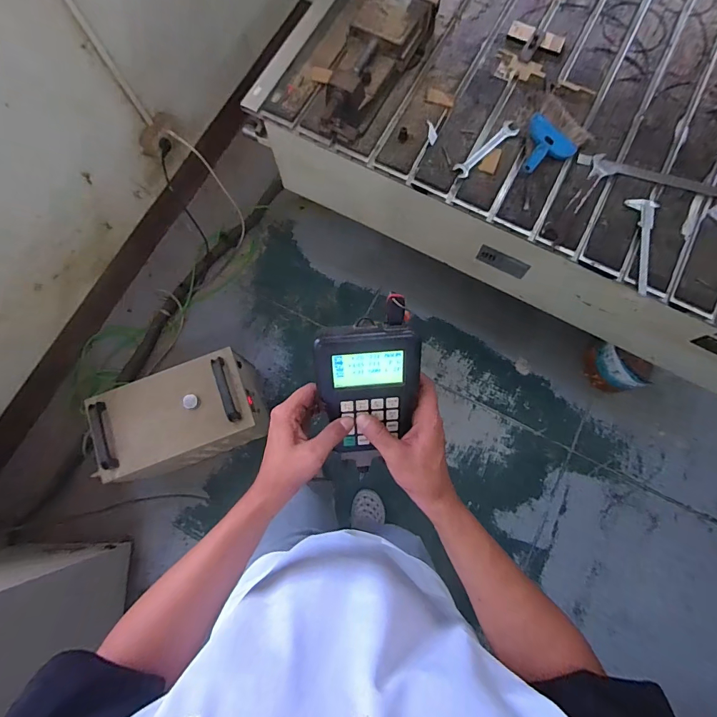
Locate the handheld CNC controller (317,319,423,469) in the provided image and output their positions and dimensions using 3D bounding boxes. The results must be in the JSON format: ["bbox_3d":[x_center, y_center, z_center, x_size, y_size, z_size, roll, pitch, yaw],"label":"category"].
[{"bbox_3d":[0.008,0.048,0.434,0.103,0.023,0.175,-1,116,-6],"label":"handheld CNC controller"}]

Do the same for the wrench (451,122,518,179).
[{"bbox_3d":[0.292,-0.475,0.909,0.188,0.015,0.039,-44,79,-9],"label":"wrench"}]

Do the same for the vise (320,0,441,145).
[{"bbox_3d":[0.033,-0.680,0.911,0.136,0.121,0.376,31,79,8],"label":"vise"}]

